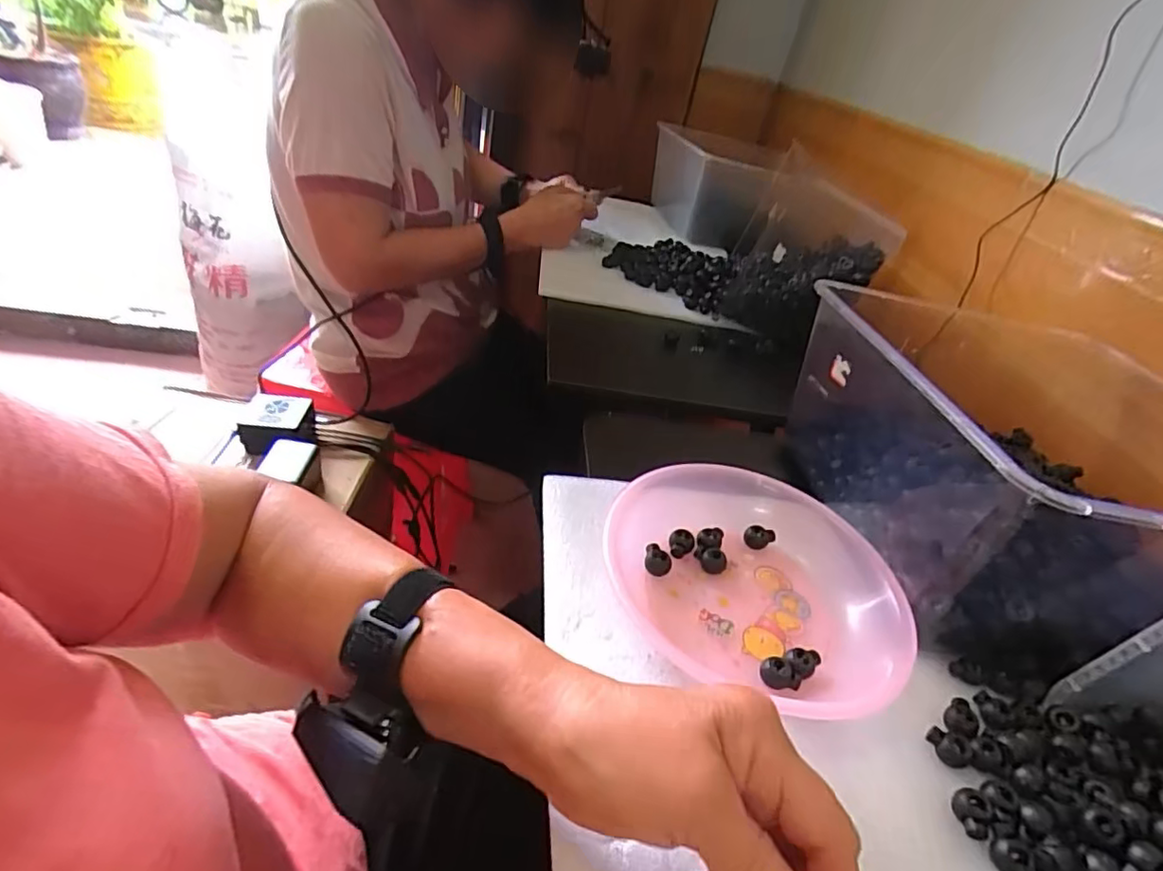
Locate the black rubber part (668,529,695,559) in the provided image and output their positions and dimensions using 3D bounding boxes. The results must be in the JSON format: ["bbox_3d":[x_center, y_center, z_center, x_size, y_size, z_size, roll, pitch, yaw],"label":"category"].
[{"bbox_3d":[0.069,0.076,0.413,0.017,0.012,0.021,20,36,9],"label":"black rubber part"}]

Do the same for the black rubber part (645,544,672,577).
[{"bbox_3d":[0.051,0.085,0.398,0.017,0.013,0.019,12,36,-2],"label":"black rubber part"}]

